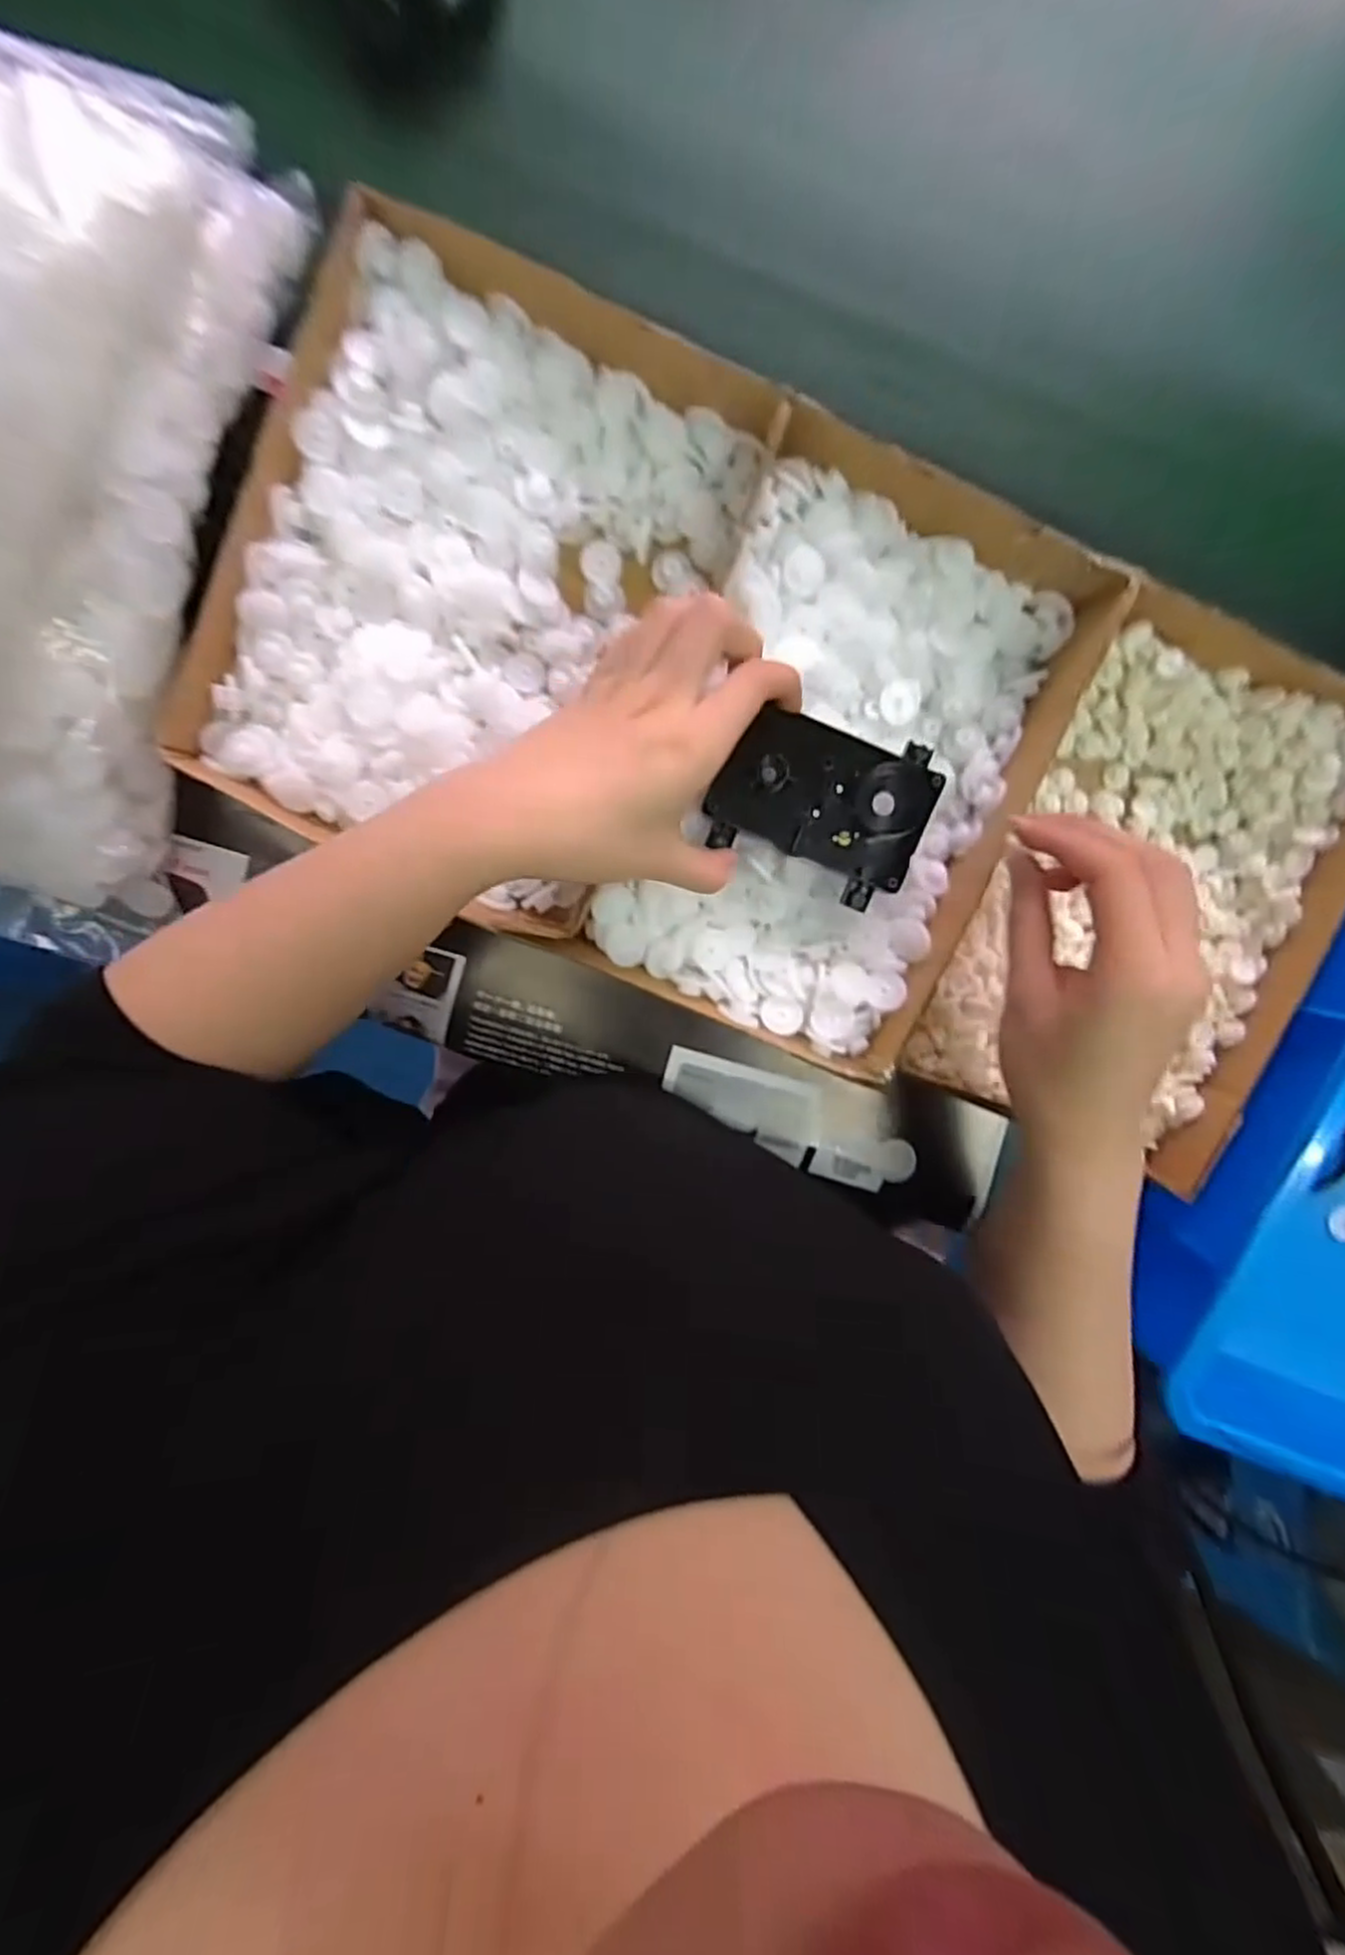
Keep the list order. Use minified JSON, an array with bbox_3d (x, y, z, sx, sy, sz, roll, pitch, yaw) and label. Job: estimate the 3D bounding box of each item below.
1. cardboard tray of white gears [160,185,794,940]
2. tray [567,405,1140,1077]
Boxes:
[{"bbox_3d":[-0.092,-0.179,0.350,0.201,0.045,0.264,25,96,-3],"label":"cardboard tray of white gears"},{"bbox_3d":[0.081,-0.099,0.362,0.172,0.043,0.263,22,96,-3],"label":"tray"}]

